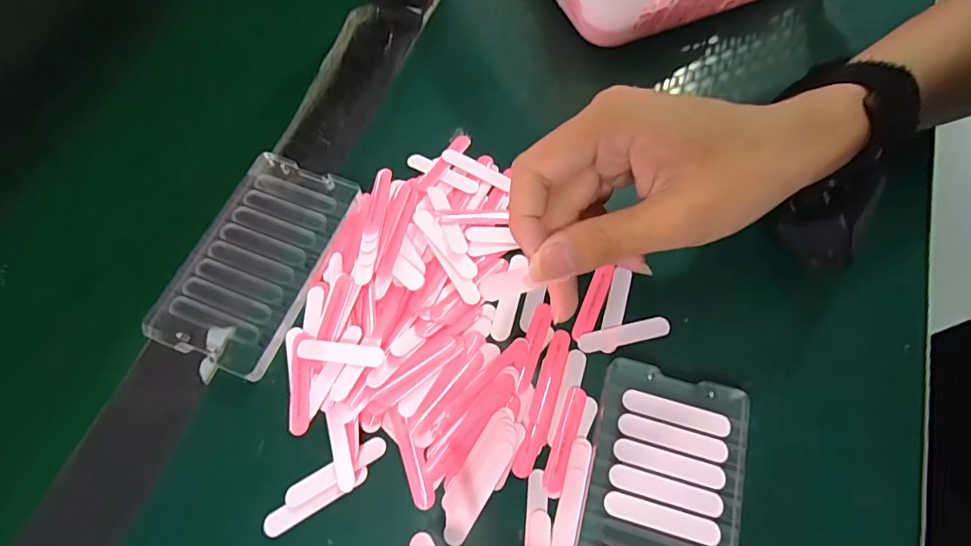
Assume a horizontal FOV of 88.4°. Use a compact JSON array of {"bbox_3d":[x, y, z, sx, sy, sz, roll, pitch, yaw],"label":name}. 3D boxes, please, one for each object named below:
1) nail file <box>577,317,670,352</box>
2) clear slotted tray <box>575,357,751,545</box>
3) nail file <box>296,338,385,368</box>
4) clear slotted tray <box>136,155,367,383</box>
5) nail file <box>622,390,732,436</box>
[{"bbox_3d":[0.074,0.033,0.266,0.050,0.004,0.011,-13,65,-5],"label":"nail file"},{"bbox_3d":[0.080,0.105,0.228,0.068,0.010,0.119,15,66,8],"label":"clear slotted tray"},{"bbox_3d":[-0.074,0.040,0.253,0.049,0.004,0.010,4,64,18],"label":"nail file"},{"bbox_3d":[-0.126,-0.009,0.280,0.071,0.011,0.121,19,67,10],"label":"clear slotted tray"},{"bbox_3d":[0.092,0.067,0.240,0.051,0.004,0.011,14,66,8],"label":"nail file"}]

